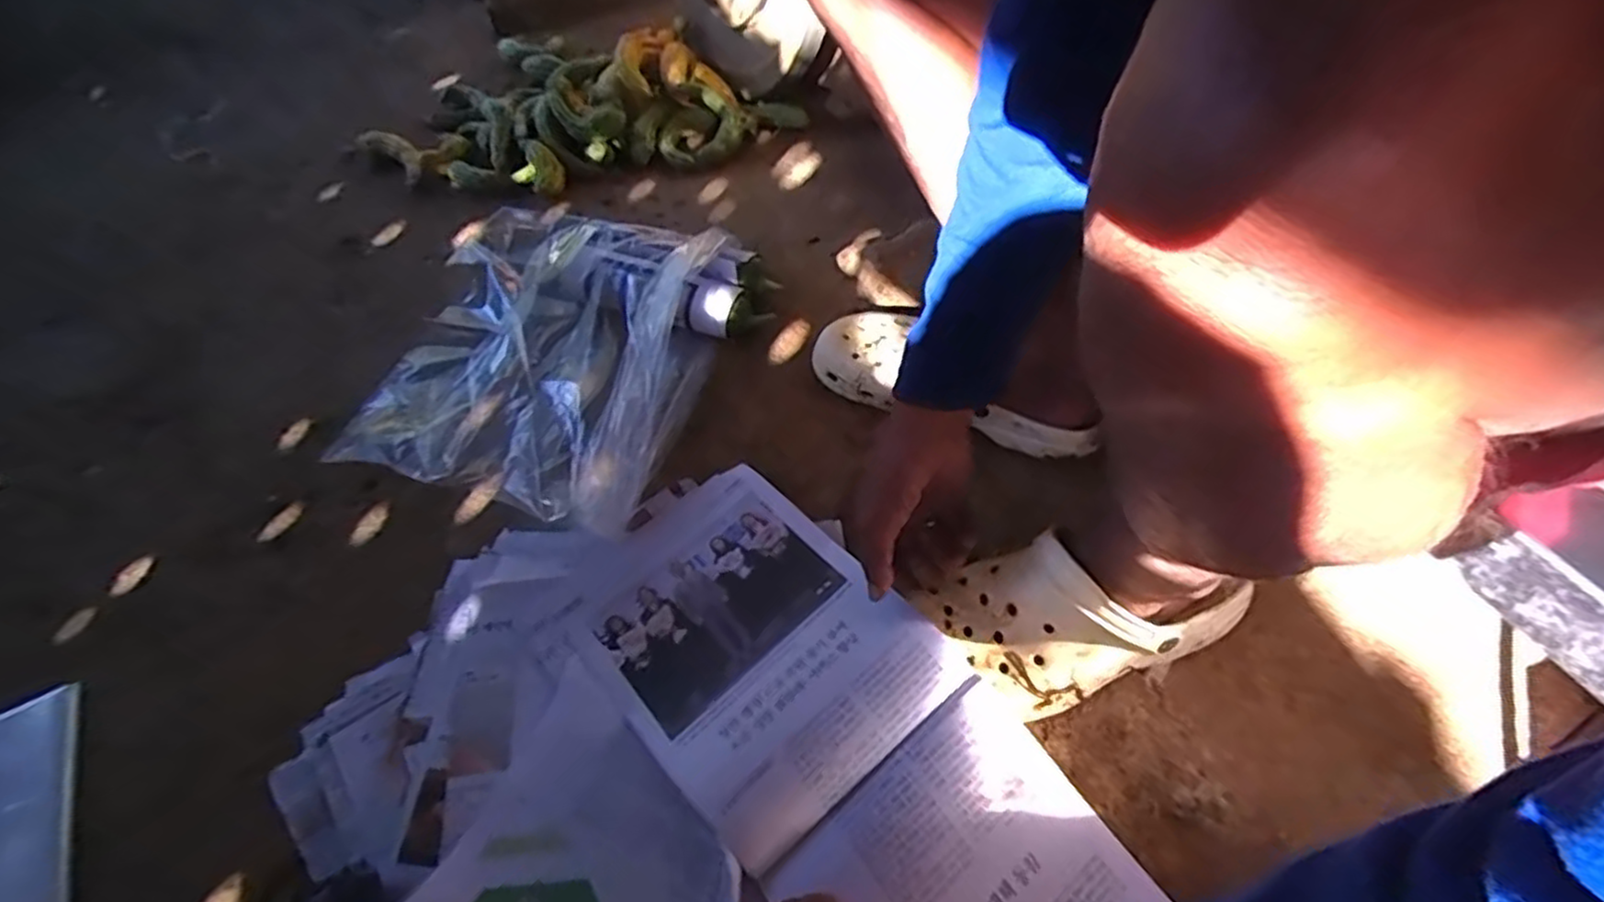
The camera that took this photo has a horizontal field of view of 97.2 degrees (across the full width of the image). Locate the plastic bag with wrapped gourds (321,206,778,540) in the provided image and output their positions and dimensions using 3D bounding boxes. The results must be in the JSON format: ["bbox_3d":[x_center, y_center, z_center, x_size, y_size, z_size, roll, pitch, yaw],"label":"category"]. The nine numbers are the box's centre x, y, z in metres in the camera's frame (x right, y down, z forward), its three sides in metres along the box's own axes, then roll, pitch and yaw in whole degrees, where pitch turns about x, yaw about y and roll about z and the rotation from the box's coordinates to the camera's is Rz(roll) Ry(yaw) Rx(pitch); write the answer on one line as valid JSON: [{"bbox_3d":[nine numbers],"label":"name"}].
[{"bbox_3d":[-0.244,-0.117,0.689,0.341,0.076,0.343,13,56,12],"label":"plastic bag with wrapped gourds"}]

